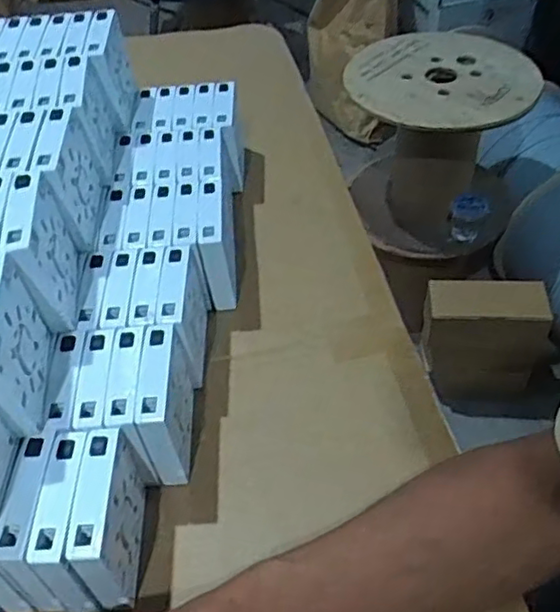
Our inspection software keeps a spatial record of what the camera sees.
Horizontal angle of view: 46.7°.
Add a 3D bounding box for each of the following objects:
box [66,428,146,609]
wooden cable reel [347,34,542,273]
[{"bbox_3d":[-0.109,0.140,0.425,0.024,0.089,0.088,-4,47,0],"label":"box"},{"bbox_3d":[0.303,-0.310,1.302,0.348,0.342,0.326,6,48,10],"label":"wooden cable reel"}]

